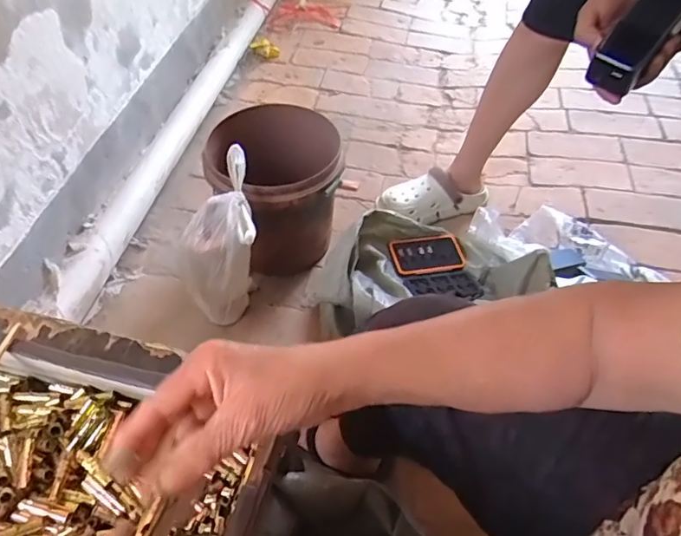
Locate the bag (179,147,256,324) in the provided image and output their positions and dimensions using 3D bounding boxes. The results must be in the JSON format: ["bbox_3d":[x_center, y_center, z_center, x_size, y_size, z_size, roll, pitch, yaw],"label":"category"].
[{"bbox_3d":[-0.217,-0.029,0.937,0.138,0.305,0.130,-10,51,-10],"label":"bag"}]

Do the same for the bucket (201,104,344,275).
[{"bbox_3d":[-0.129,-0.166,1.108,0.255,0.272,0.282,0,50,-2],"label":"bucket"}]

